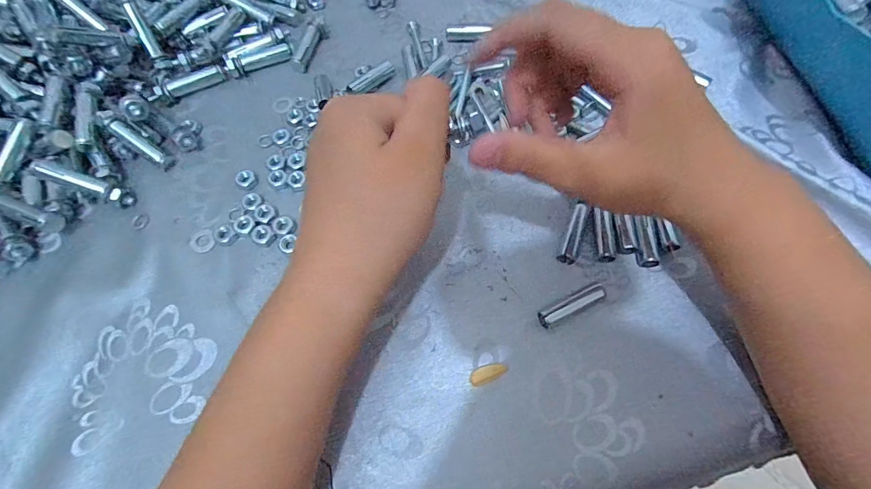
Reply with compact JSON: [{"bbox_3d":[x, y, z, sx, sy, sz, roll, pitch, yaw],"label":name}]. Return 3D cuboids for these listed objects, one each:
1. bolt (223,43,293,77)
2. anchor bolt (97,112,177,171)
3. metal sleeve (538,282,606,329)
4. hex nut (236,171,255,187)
[{"bbox_3d":[-0.139,-0.147,0.319,0.051,0.009,0.016,-19,65,-8],"label":"bolt"},{"bbox_3d":[-0.205,-0.072,0.277,0.055,0.006,0.010,39,74,-9],"label":"anchor bolt"},{"bbox_3d":[0.077,0.035,0.233,0.040,0.010,0.010,-25,67,-11],"label":"metal sleeve"},{"bbox_3d":[-0.129,-0.045,0.277,0.012,0.004,0.012,-7,64,-3],"label":"hex nut"}]

